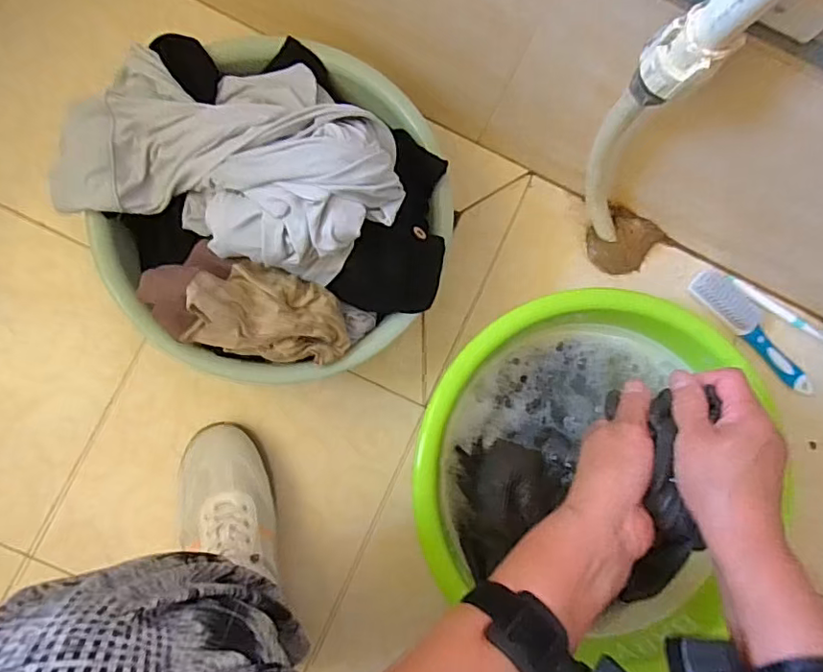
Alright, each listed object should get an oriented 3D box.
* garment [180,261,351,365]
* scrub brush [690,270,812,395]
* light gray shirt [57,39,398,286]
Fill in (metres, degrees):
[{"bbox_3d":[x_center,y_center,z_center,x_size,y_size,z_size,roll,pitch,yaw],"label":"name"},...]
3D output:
[{"bbox_3d":[-0.115,-0.019,0.449,0.131,0.061,0.075,12,85,-6],"label":"garment"},{"bbox_3d":[0.404,-0.006,0.648,0.186,0.026,0.041,44,82,-2],"label":"scrub brush"},{"bbox_3d":[-0.142,-0.163,0.444,0.284,0.103,0.187,17,84,-6],"label":"light gray shirt"}]

